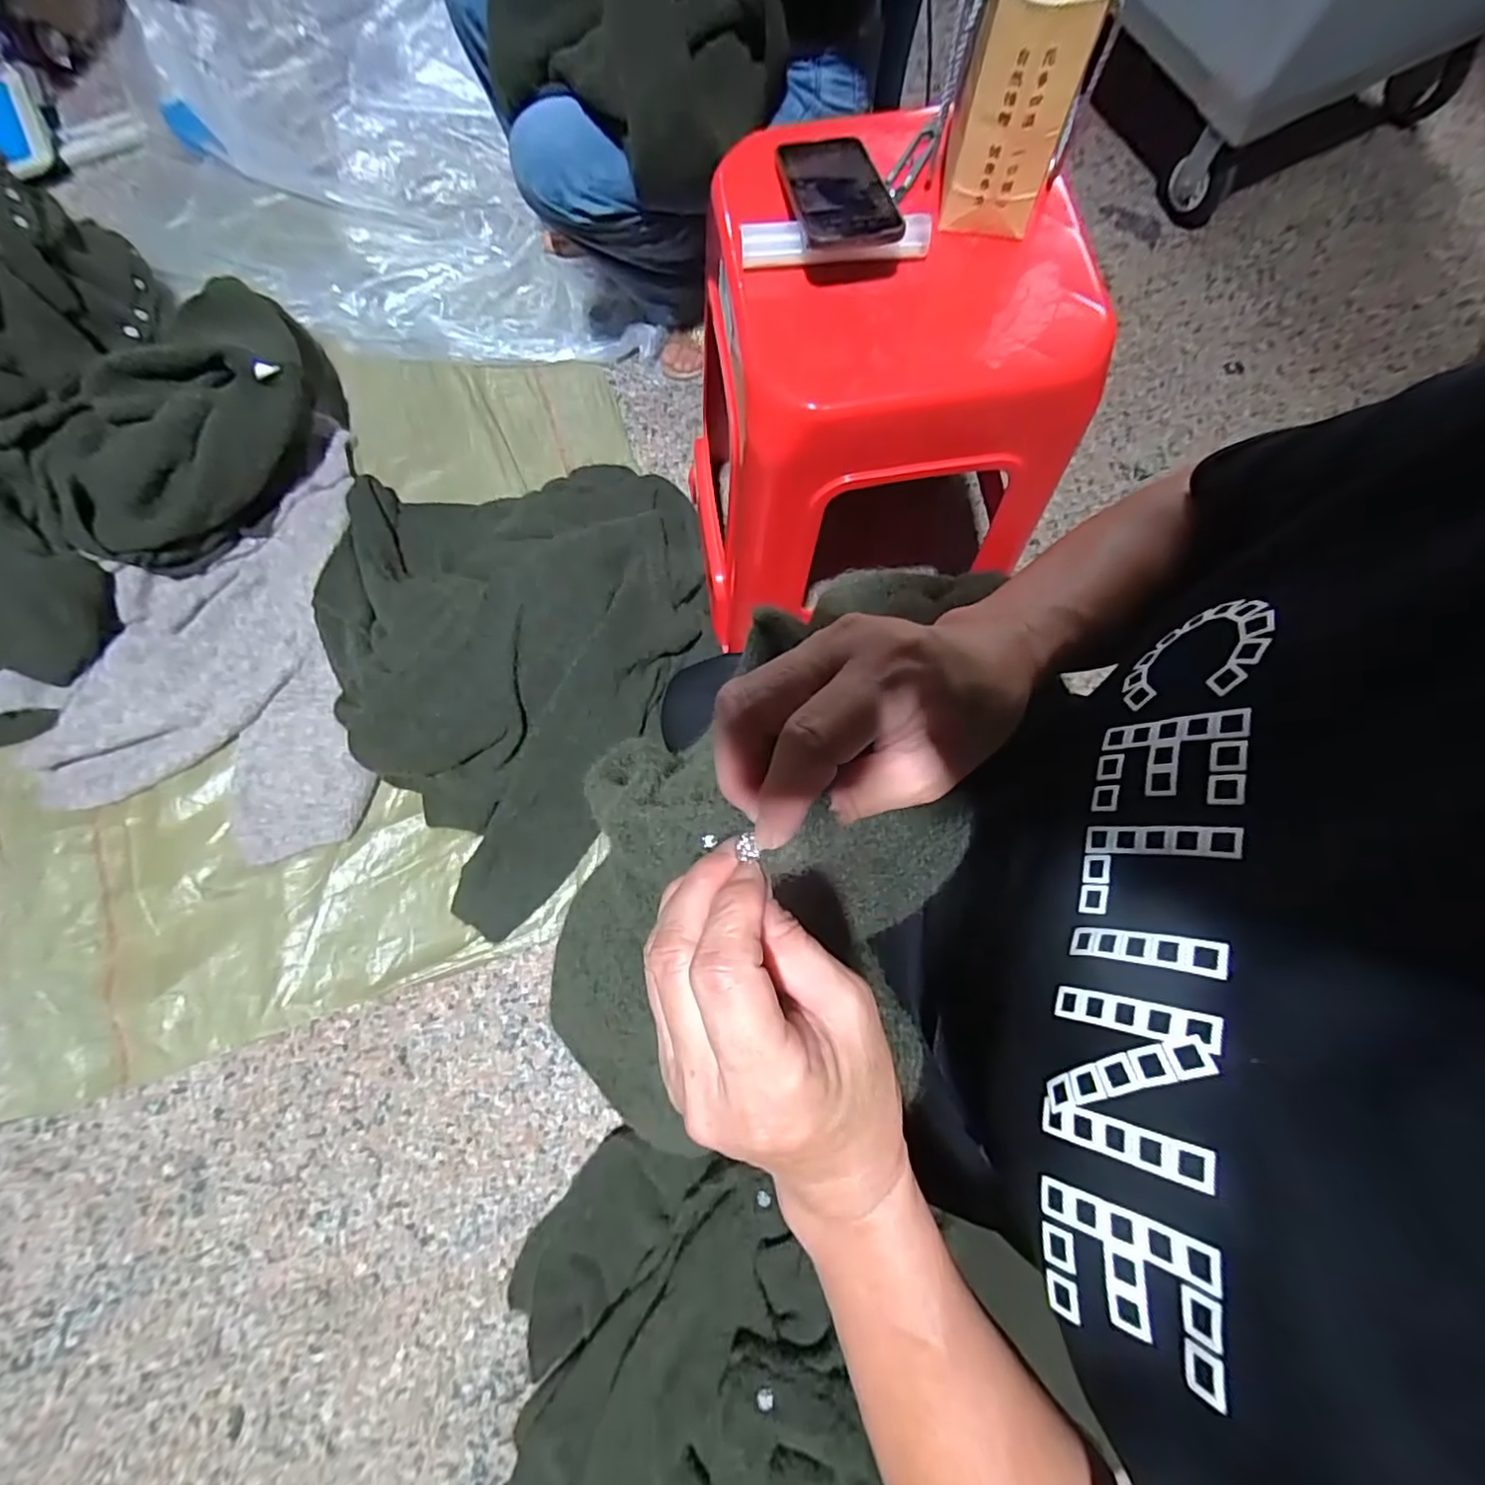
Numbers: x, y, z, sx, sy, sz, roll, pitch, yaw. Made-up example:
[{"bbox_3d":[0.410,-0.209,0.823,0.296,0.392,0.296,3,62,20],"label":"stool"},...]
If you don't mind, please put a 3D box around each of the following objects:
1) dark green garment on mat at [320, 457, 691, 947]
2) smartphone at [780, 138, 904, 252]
[{"bbox_3d":[-0.299,-0.162,0.891,0.531,0.180,0.659,-29,79,-5],"label":"dark green garment on mat"},{"bbox_3d":[0.077,-0.455,0.518,0.082,0.015,0.168,-7,63,0],"label":"smartphone"}]

